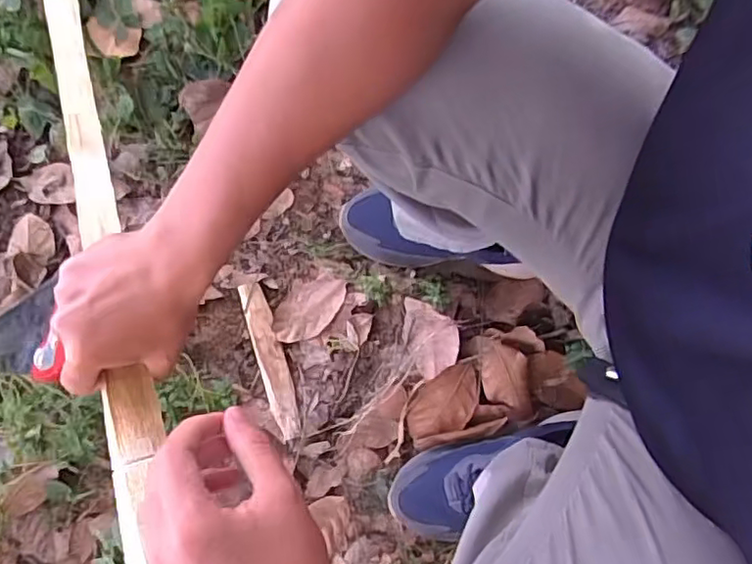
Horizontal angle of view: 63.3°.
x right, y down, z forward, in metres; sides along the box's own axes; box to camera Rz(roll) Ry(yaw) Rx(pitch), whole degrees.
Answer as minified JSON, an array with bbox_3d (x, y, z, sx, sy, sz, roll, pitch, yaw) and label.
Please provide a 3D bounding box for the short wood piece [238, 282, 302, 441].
[{"bbox_3d":[-0.142,0.103,0.819,0.037,0.010,0.212,-18,80,1],"label":"short wood piece"}]

